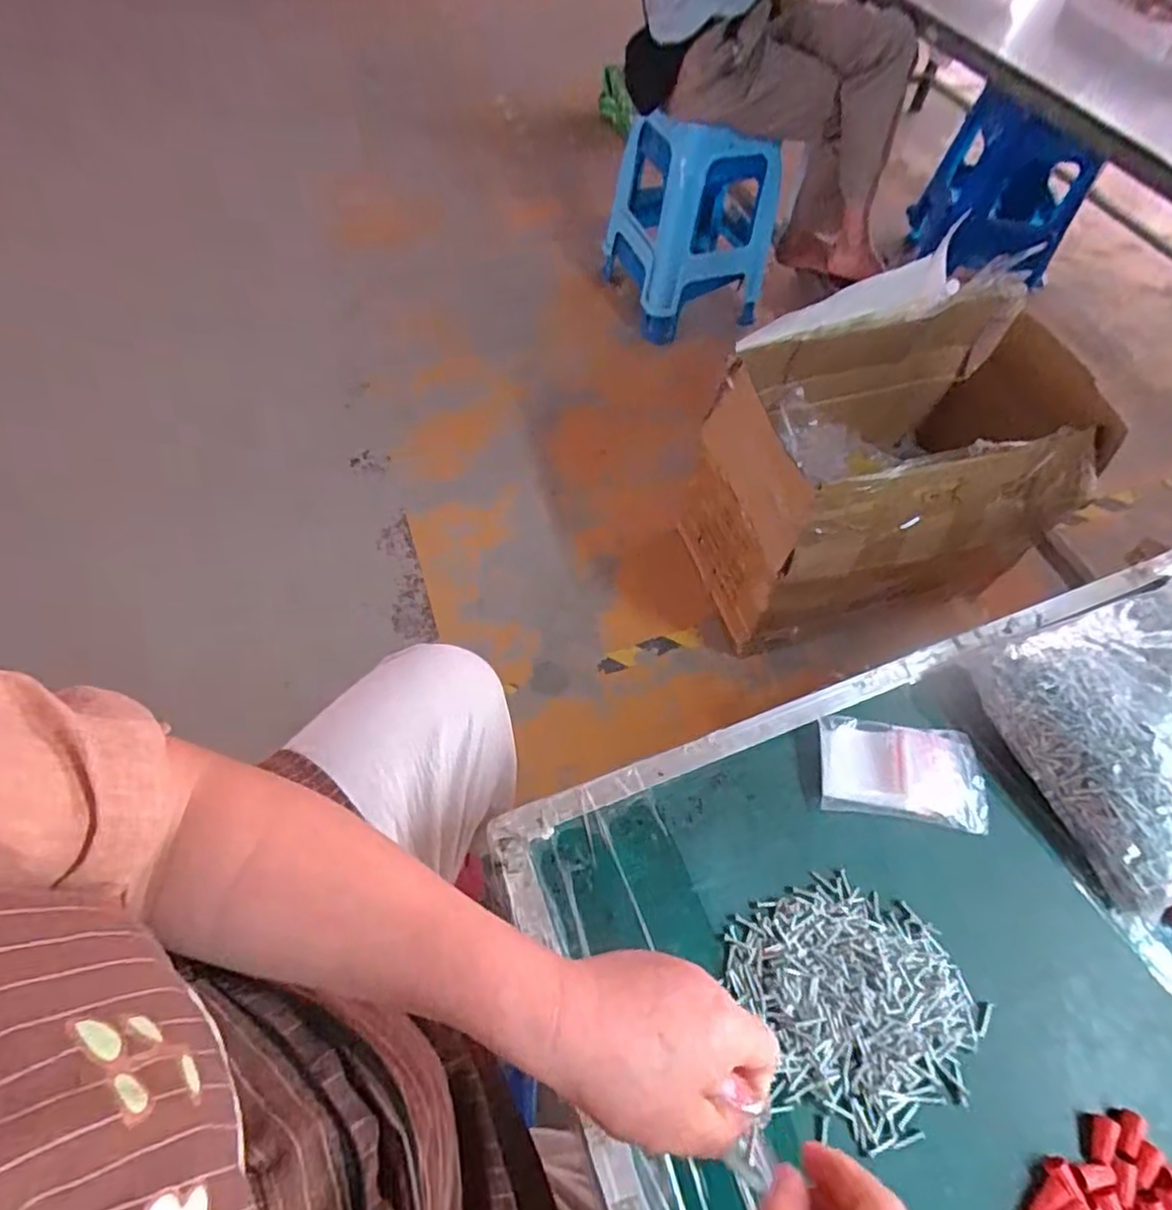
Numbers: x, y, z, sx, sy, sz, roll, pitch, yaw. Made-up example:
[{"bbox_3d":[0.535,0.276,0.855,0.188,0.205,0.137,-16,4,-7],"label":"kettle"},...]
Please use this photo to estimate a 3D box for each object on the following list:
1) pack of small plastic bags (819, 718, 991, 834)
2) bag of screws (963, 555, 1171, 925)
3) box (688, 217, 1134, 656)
[{"bbox_3d":[0.233,0.122,0.485,0.116,0.009,0.071,8,57,3],"label":"pack of small plastic bags"},{"bbox_3d":[0.467,0.063,0.493,0.311,0.068,0.203,-21,60,-15],"label":"bag of screws"},{"bbox_3d":[0.589,-0.272,1.299,0.688,0.468,0.455,-14,59,-11],"label":"box"}]

